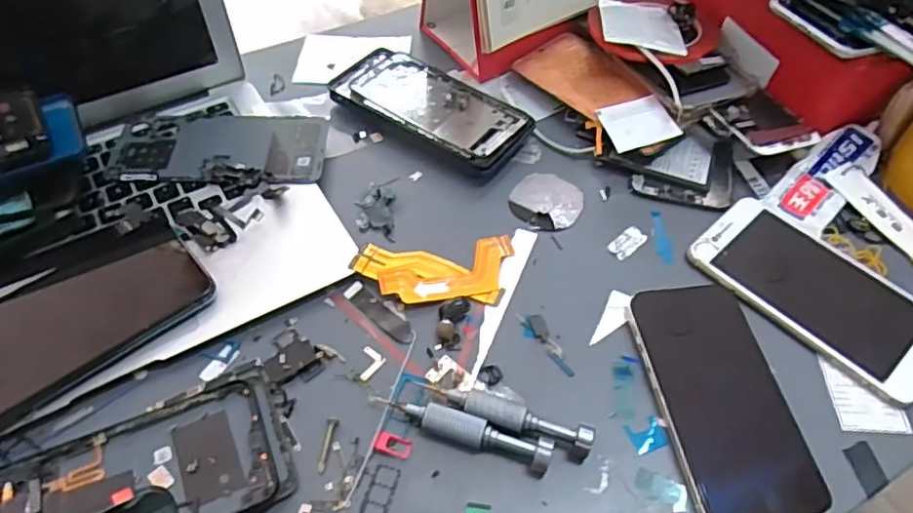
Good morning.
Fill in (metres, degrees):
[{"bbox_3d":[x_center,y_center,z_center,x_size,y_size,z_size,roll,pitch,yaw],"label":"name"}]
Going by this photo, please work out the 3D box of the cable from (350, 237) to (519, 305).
[{"bbox_3d":[-0.014,0.009,0.415,0.106,0.006,0.051,-4,52,-4],"label":"cable"}]

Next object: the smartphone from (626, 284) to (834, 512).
[{"bbox_3d":[0.154,0.080,0.359,0.072,0.009,0.141,-5,52,-5],"label":"smartphone"}]

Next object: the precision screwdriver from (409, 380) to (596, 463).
[{"bbox_3d":[0.028,0.090,0.349,0.103,0.018,0.019,14,53,9],"label":"precision screwdriver"}]

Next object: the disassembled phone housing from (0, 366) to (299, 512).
[{"bbox_3d":[-0.174,0.122,0.324,0.169,0.007,0.079,-21,55,-17],"label":"disassembled phone housing"}]

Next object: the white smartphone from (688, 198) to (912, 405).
[{"bbox_3d":[0.237,0.020,0.403,0.080,0.011,0.152,-36,61,-26],"label":"white smartphone"}]

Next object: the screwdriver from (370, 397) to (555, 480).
[{"bbox_3d":[0.002,0.096,0.344,0.105,0.017,0.018,14,53,10],"label":"screwdriver"}]

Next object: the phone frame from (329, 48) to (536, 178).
[{"bbox_3d":[-0.020,-0.122,0.503,0.159,0.019,0.075,30,57,21],"label":"phone frame"}]

